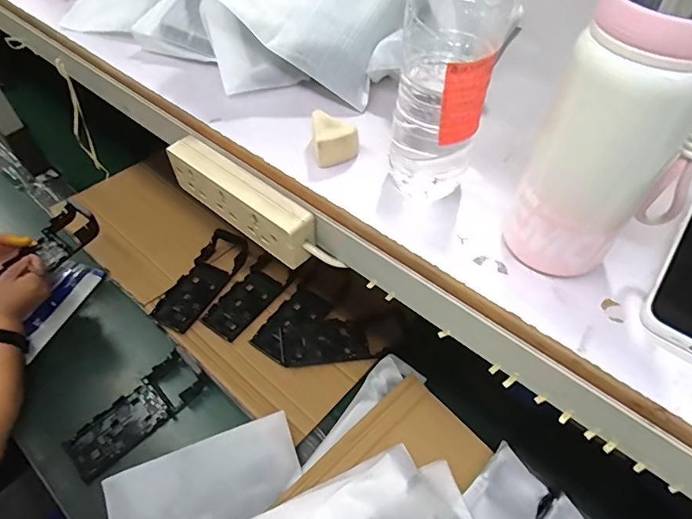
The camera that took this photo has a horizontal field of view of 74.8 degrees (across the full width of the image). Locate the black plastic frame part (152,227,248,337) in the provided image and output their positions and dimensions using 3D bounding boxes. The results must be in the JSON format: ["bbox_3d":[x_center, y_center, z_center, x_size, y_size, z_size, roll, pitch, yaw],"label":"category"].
[{"bbox_3d":[-0.268,0.034,0.853,0.086,0.019,0.225,21,53,16],"label":"black plastic frame part"}]

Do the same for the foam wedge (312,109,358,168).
[{"bbox_3d":[-0.009,-0.104,0.395,0.038,0.031,0.039,-1,50,-2],"label":"foam wedge"}]

